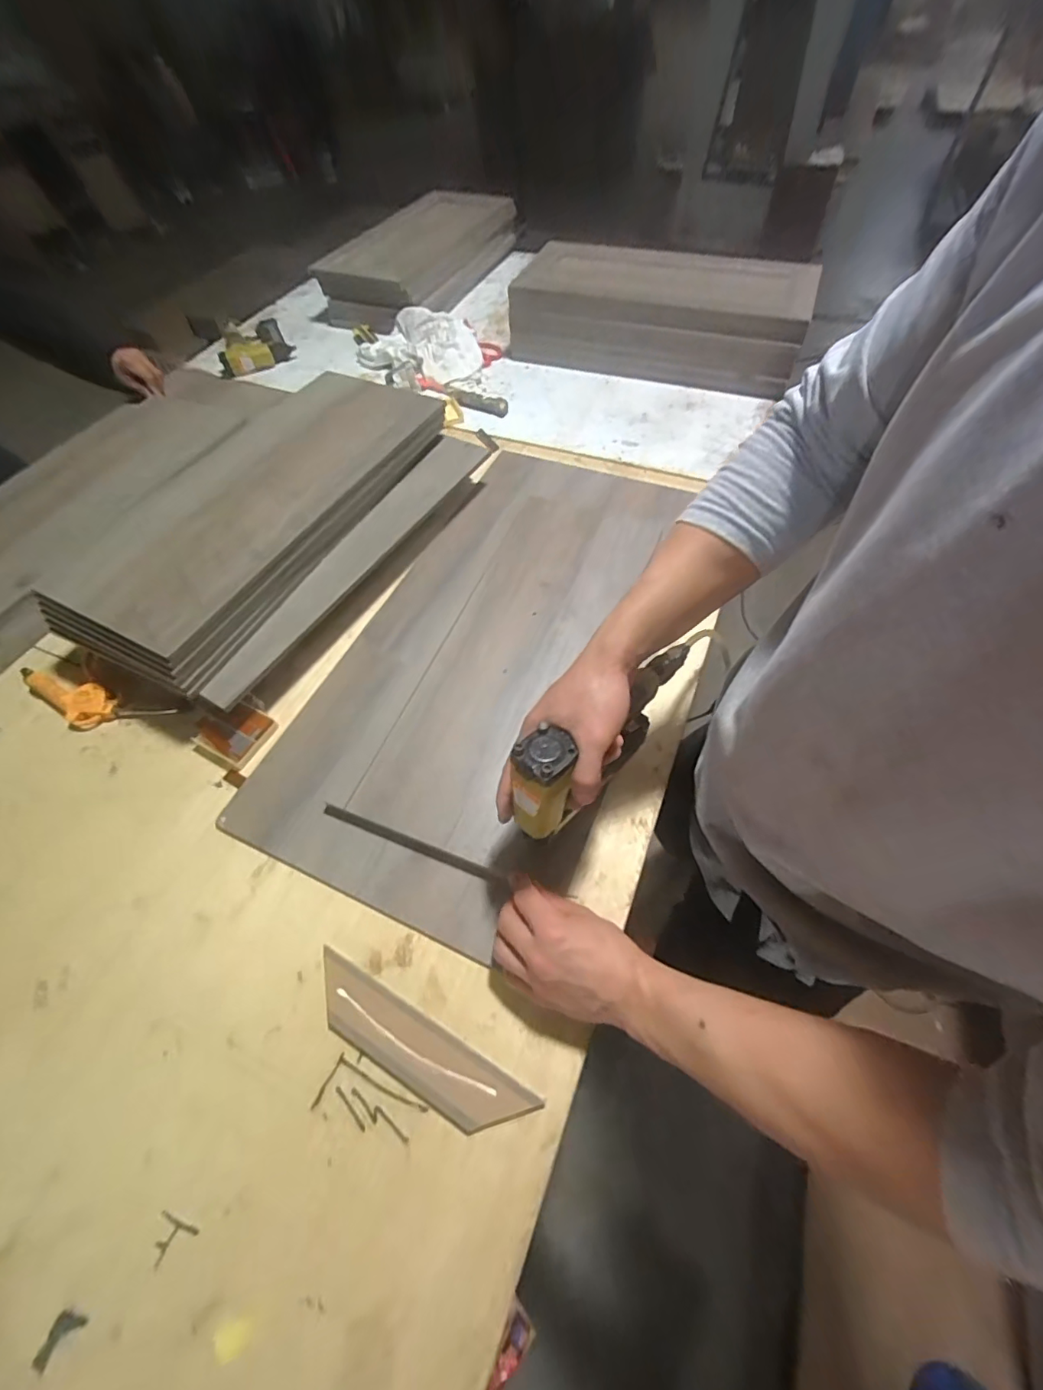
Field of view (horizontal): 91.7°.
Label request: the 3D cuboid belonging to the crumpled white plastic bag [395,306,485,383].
[{"bbox_3d":[-0.162,-0.710,1.018,0.128,0.064,0.234,-21,59,-9],"label":"crumpled white plastic bag"}]

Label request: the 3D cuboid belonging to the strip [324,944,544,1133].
[{"bbox_3d":[-0.091,0.295,0.424,0.209,0.006,0.047,24,62,17],"label":"strip"}]

